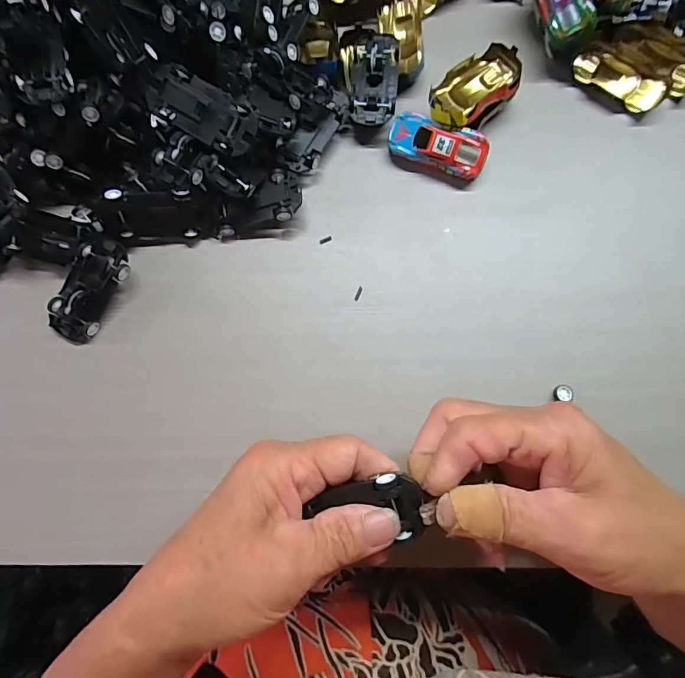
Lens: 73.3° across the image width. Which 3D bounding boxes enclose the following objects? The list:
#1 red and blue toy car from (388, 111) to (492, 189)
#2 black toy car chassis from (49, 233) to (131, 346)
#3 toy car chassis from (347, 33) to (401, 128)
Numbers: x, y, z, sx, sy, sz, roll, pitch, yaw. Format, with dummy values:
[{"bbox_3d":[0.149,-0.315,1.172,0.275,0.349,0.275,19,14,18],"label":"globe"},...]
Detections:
[{"bbox_3d":[0.061,-0.123,0.295,0.062,0.018,0.028,21,78,5],"label":"red and blue toy car"},{"bbox_3d":[-0.153,-0.030,0.279,0.031,0.016,0.064,30,79,7],"label":"black toy car chassis"},{"bbox_3d":[0.021,-0.171,0.299,0.030,0.013,0.063,5,77,1],"label":"toy car chassis"}]

